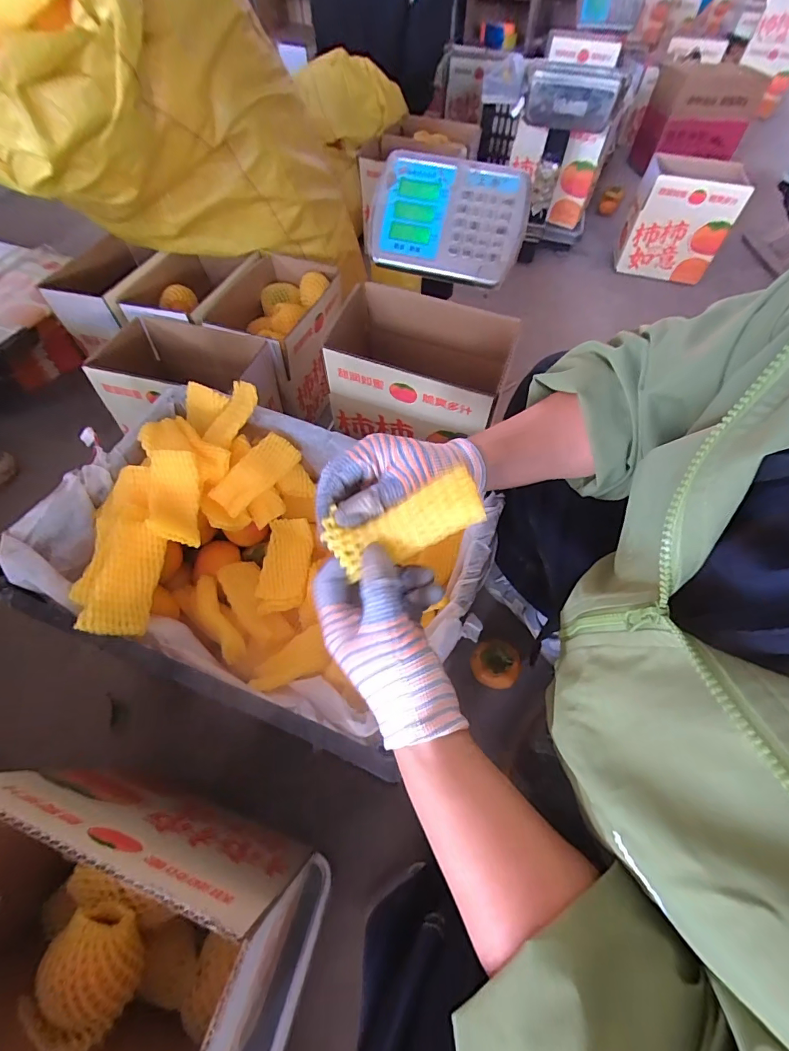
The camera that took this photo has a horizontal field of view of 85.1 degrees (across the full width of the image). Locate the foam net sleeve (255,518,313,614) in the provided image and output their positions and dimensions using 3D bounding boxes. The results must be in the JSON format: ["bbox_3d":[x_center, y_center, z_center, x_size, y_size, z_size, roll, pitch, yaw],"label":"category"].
[{"bbox_3d":[-0.136,0.047,0.536,0.057,0.023,0.122,3,58,0],"label":"foam net sleeve"}]

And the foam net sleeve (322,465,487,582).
[{"bbox_3d":[0.005,-0.004,0.302,0.109,0.022,0.043,-21,59,10],"label":"foam net sleeve"}]

